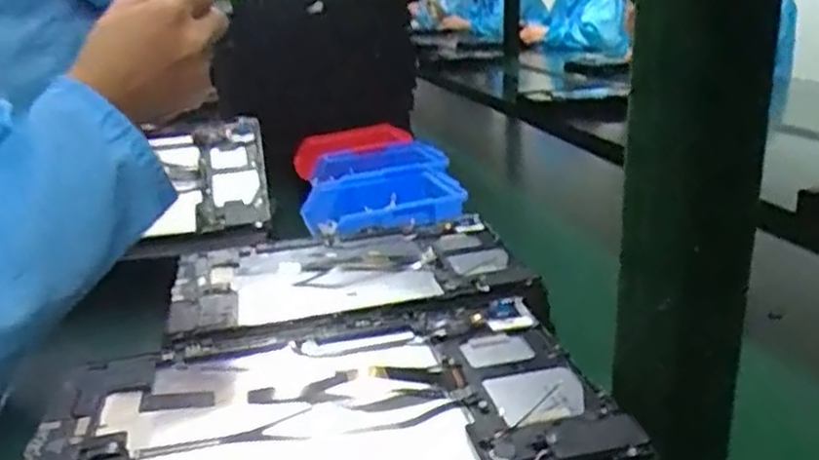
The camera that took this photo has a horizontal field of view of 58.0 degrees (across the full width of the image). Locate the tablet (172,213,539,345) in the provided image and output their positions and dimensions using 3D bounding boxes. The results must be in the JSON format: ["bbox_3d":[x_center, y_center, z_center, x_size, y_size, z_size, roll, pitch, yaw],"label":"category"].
[{"bbox_3d":[-0.041,0.032,0.522,0.238,0.015,0.169,-8,19,-11],"label":"tablet"}]

